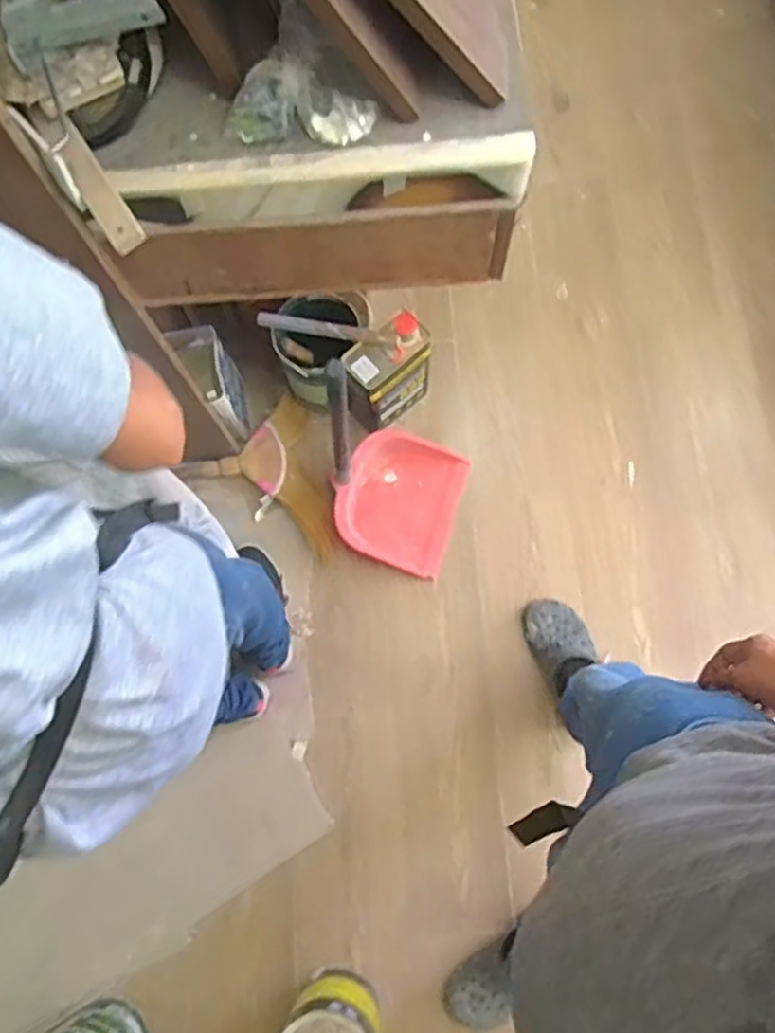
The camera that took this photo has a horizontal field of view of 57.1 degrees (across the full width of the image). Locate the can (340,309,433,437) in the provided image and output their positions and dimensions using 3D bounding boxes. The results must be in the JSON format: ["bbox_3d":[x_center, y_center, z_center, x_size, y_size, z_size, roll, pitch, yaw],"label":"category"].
[{"bbox_3d":[0.003,-0.295,1.490,0.177,0.277,0.101,-38,78,-6],"label":"can"}]

